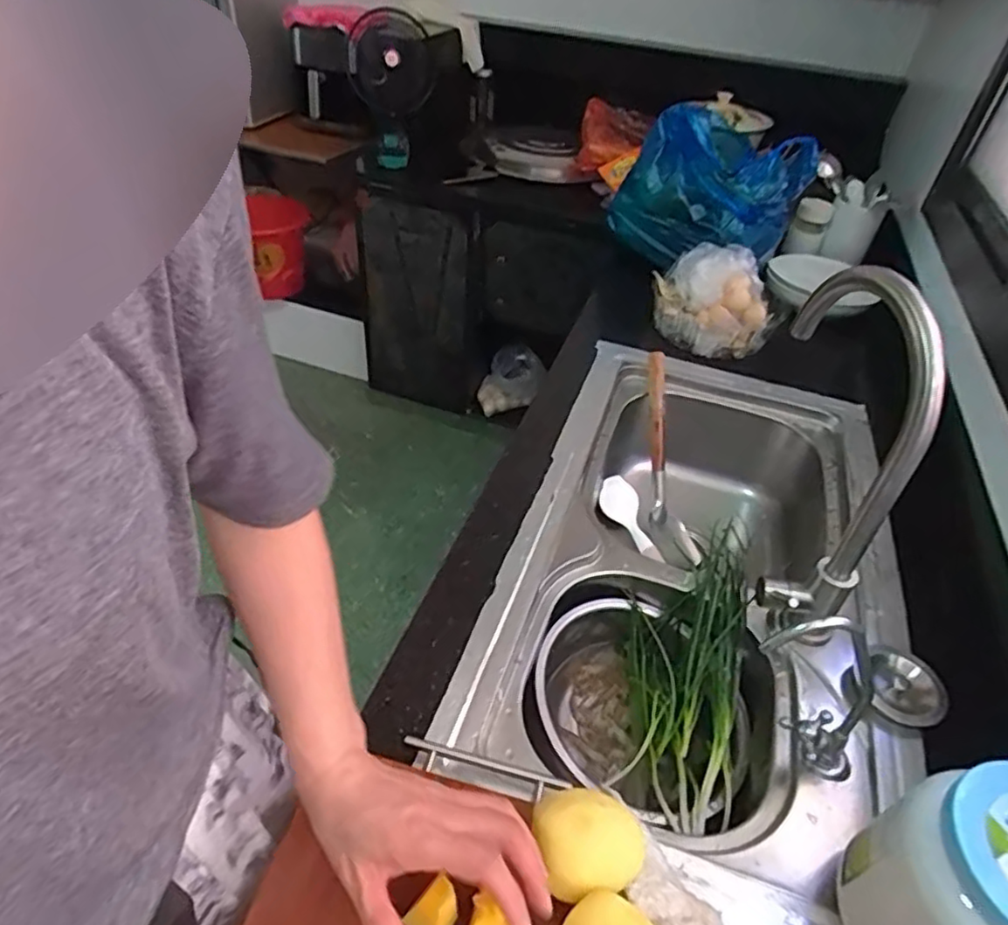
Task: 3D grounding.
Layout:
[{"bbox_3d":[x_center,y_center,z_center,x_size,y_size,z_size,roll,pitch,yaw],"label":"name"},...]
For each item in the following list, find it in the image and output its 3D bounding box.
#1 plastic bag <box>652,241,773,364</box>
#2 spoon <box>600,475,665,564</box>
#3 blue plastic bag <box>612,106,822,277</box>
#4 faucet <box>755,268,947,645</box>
[{"bbox_3d":[0.359,-0.275,1.096,0.198,0.145,0.127,19,43,15],"label":"plastic bag"},{"bbox_3d":[0.201,0.093,1.009,0.052,0.026,0.151,-20,71,-26],"label":"spoon"},{"bbox_3d":[0.382,-0.512,1.194,0.303,0.245,0.231,30,47,25],"label":"blue plastic bag"},{"bbox_3d":[0.339,-0.025,0.655,0.093,0.337,0.216,9,42,4],"label":"faucet"}]

